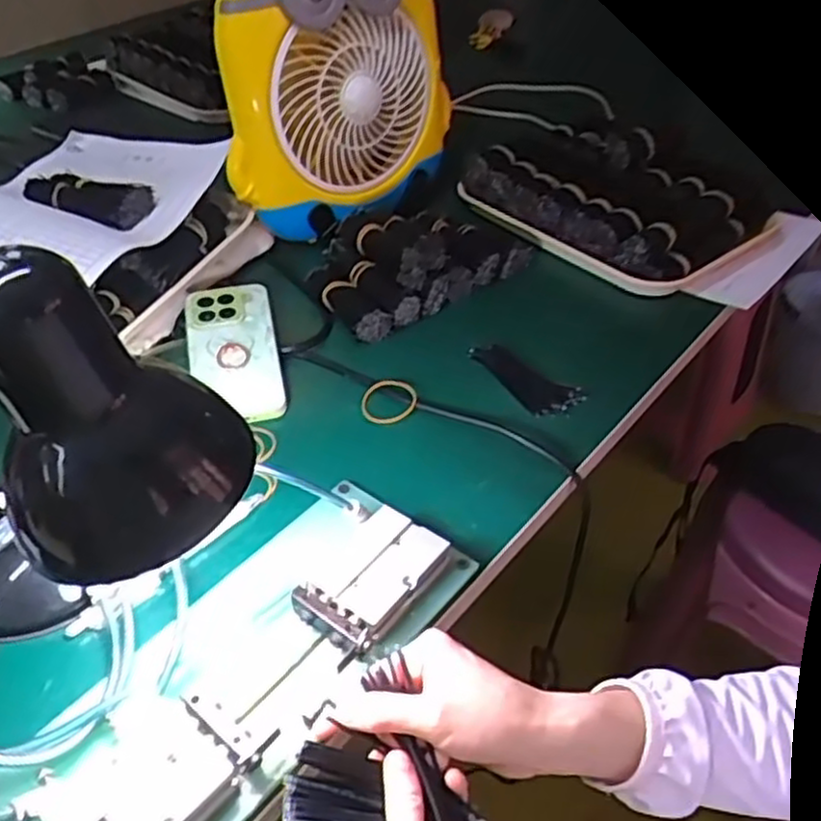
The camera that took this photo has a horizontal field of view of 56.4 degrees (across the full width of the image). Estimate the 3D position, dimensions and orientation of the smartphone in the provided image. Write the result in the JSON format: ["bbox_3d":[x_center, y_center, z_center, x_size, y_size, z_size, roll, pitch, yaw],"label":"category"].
[{"bbox_3d":[-0.149,-0.052,0.648,0.074,0.010,0.150,-11,53,-10],"label":"smartphone"}]

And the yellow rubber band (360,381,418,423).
[{"bbox_3d":[-0.018,-0.008,0.619,0.046,0.005,0.043,-7,55,10],"label":"yellow rubber band"}]

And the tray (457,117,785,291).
[{"bbox_3d":[0.202,-0.217,0.806,0.170,0.076,0.275,-28,50,-27],"label":"tray"}]

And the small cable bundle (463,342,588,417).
[{"bbox_3d":[0.092,-0.026,0.636,0.046,0.006,0.105,-32,52,-30],"label":"small cable bundle"}]

